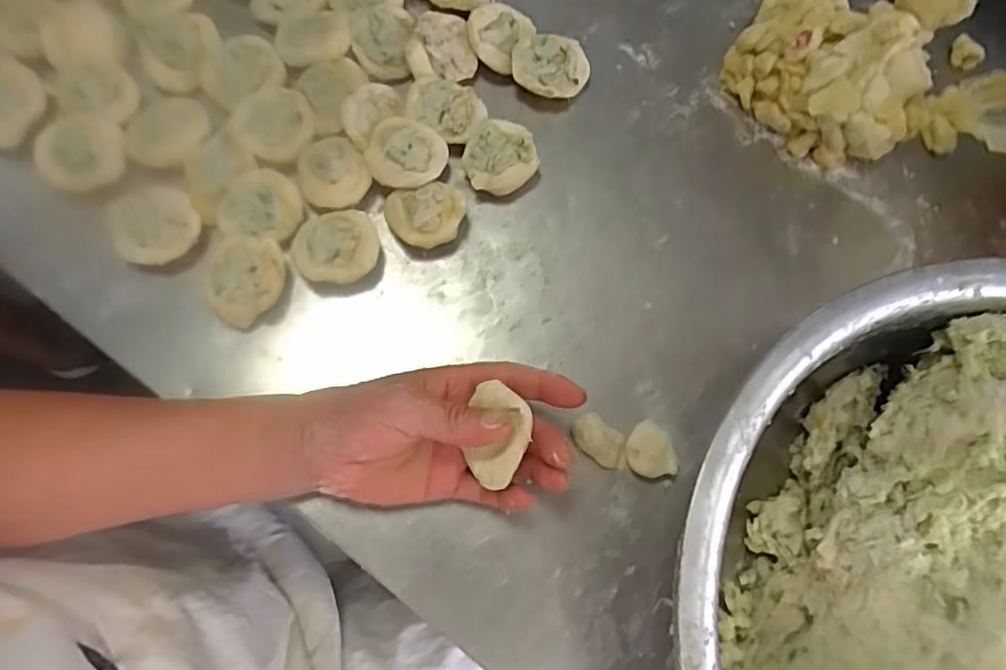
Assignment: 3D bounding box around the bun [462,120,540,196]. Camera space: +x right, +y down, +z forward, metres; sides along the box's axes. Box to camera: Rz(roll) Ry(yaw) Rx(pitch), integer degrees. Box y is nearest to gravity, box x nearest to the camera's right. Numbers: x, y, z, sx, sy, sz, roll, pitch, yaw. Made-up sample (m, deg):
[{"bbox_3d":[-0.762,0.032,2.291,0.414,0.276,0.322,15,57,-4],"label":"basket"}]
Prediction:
[{"bbox_3d":[-0.002,-0.132,0.464,0.053,0.024,0.047,-17,75,-6],"label":"bun"}]

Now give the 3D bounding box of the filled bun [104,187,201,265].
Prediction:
[{"bbox_3d":[-0.235,-0.075,0.421,0.054,0.015,0.049,-25,75,-8],"label":"filled bun"}]

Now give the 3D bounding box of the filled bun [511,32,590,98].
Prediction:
[{"bbox_3d":[0.038,-0.208,0.488,0.057,0.028,0.043,15,74,4],"label":"filled bun"}]

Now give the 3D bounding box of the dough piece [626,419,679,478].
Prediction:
[{"bbox_3d":[0.096,0.076,0.414,0.030,0.014,0.036,-11,74,-4],"label":"dough piece"}]

